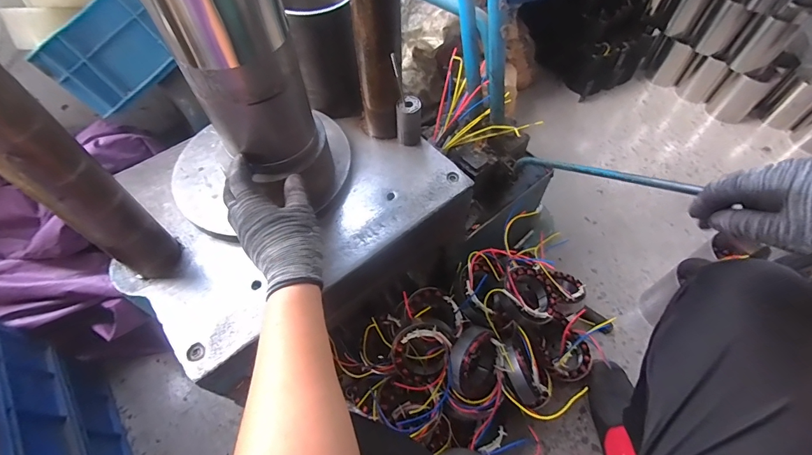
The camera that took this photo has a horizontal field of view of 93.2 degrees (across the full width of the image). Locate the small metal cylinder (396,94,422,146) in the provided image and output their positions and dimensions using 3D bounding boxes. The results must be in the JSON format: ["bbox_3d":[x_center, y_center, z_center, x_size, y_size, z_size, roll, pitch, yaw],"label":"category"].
[{"bbox_3d":[0.005,-0.172,0.621,0.039,0.078,0.030,-2,57,-1],"label":"small metal cylinder"}]

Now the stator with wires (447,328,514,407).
[{"bbox_3d":[0.125,0.244,0.678,0.061,0.128,0.122,6,51,49],"label":"stator with wires"}]

